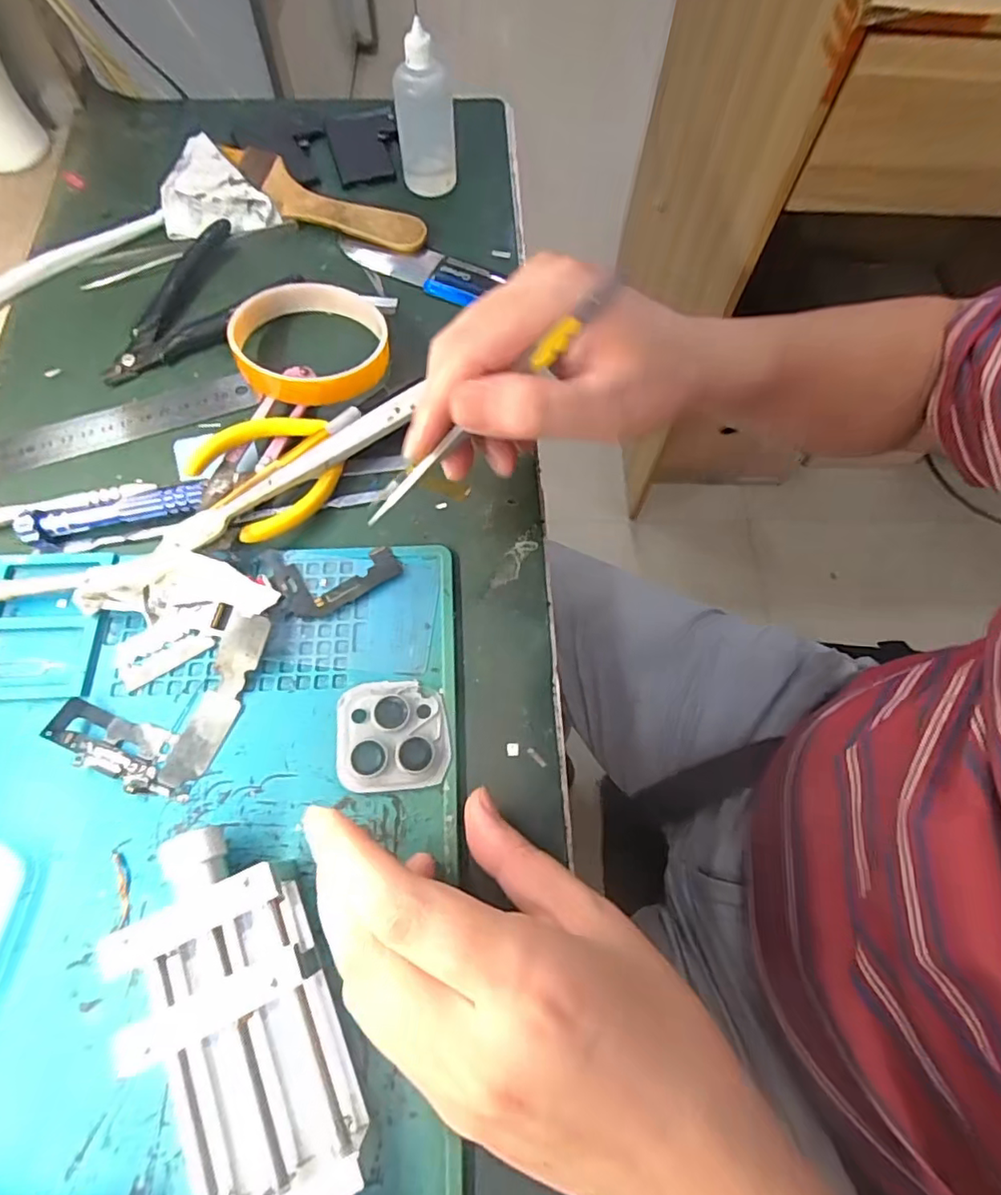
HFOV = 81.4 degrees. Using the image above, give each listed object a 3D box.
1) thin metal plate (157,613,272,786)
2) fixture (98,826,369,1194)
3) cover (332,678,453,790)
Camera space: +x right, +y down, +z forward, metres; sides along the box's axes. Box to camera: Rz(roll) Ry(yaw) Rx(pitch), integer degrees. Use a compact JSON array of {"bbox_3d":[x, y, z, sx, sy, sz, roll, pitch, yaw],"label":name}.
[{"bbox_3d":[-0.121,0.043,0.249,0.018,0.007,0.075,20,80,7],"label":"thin metal plate"},{"bbox_3d":[-0.085,0.147,0.194,0.055,0.032,0.135,-24,69,-11],"label":"fixture"},{"bbox_3d":[-0.045,0.058,0.247,0.045,0.008,0.045,-4,67,-3],"label":"cover"}]

